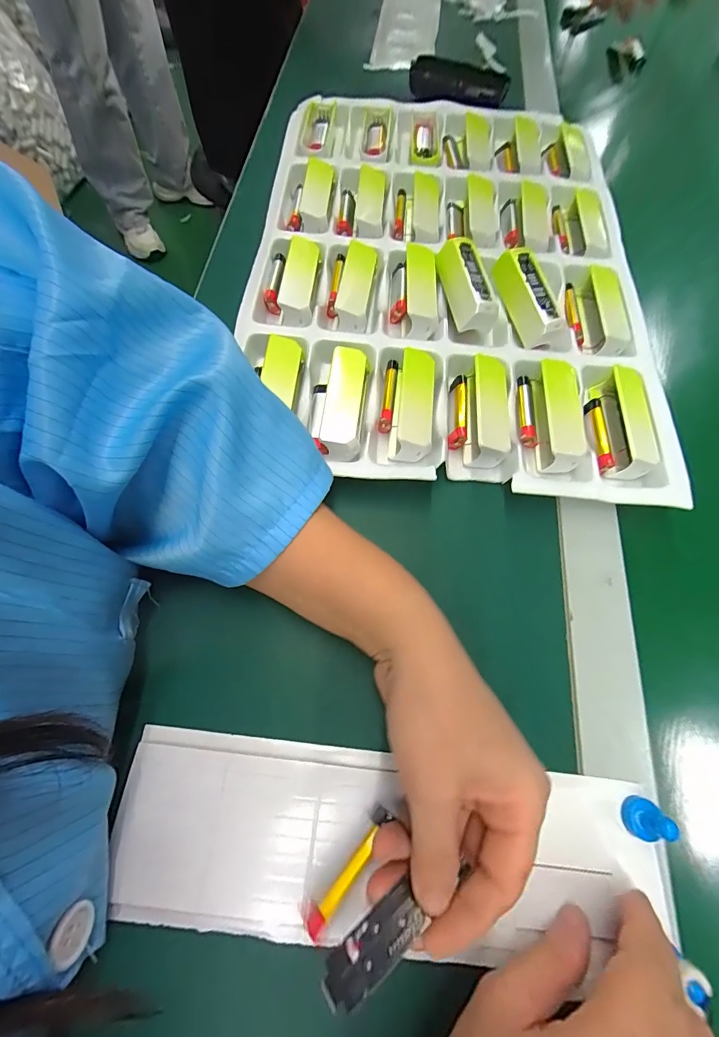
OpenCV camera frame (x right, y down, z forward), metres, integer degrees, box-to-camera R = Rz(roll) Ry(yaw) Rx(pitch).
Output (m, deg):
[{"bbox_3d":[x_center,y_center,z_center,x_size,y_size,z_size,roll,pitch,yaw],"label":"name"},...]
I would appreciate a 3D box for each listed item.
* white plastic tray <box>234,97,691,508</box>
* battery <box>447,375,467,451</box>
[{"bbox_3d":[0.074,-0.217,0.340,0.304,0.033,0.423,5,67,0],"label":"white plastic tray"},{"bbox_3d":[0.071,-0.077,0.293,0.012,0.016,0.056,7,67,1],"label":"battery"}]

